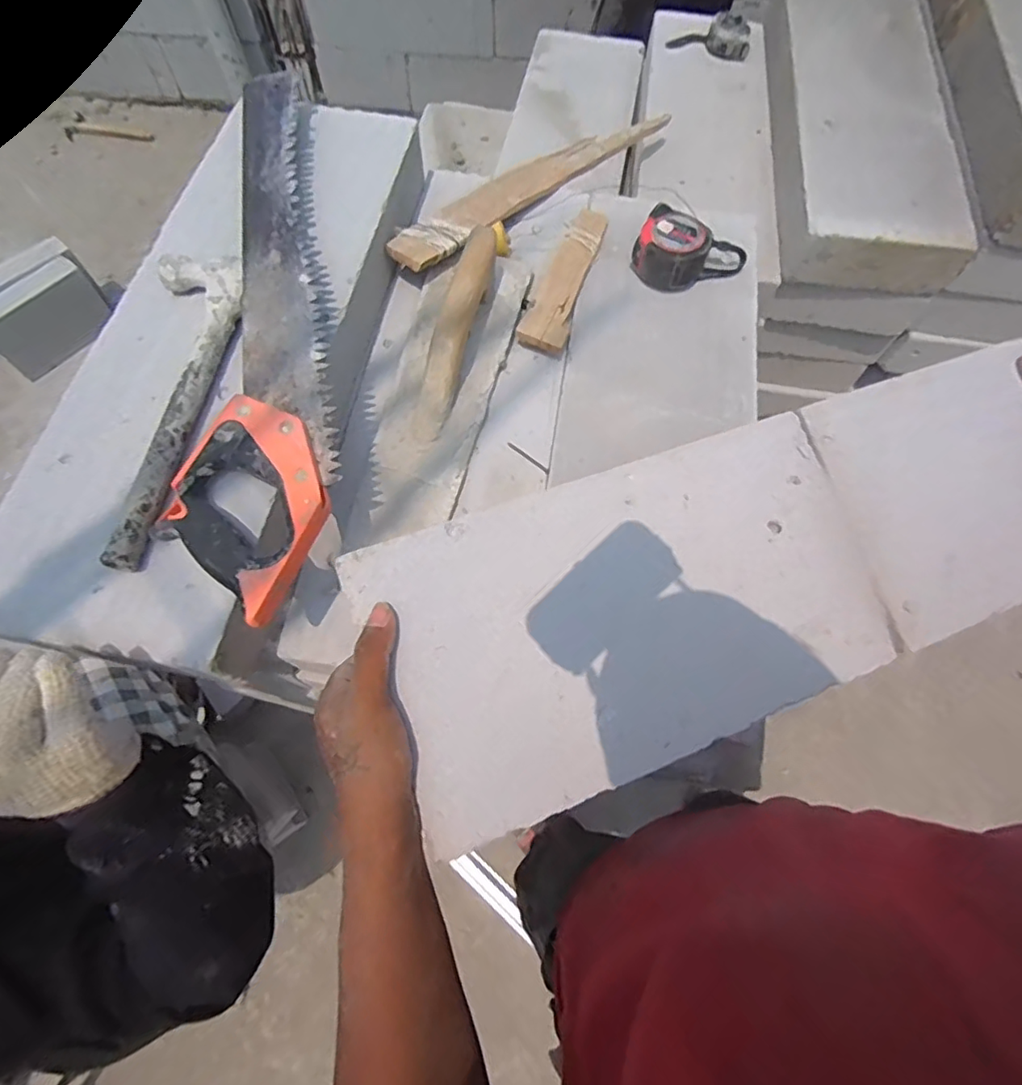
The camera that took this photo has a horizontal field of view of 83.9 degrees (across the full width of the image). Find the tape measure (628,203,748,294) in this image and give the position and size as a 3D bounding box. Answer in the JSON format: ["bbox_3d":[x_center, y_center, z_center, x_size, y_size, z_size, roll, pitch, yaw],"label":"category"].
[{"bbox_3d":[0.192,-0.310,0.613,0.117,0.048,0.085,22,69,7],"label":"tape measure"}]

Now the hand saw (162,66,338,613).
[{"bbox_3d":[-0.206,-0.203,0.478,0.114,0.026,0.536,-6,68,-5],"label":"hand saw"}]

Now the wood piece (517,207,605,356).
[{"bbox_3d":[0.061,-0.287,0.605,0.046,0.017,0.210,19,69,5],"label":"wood piece"}]

